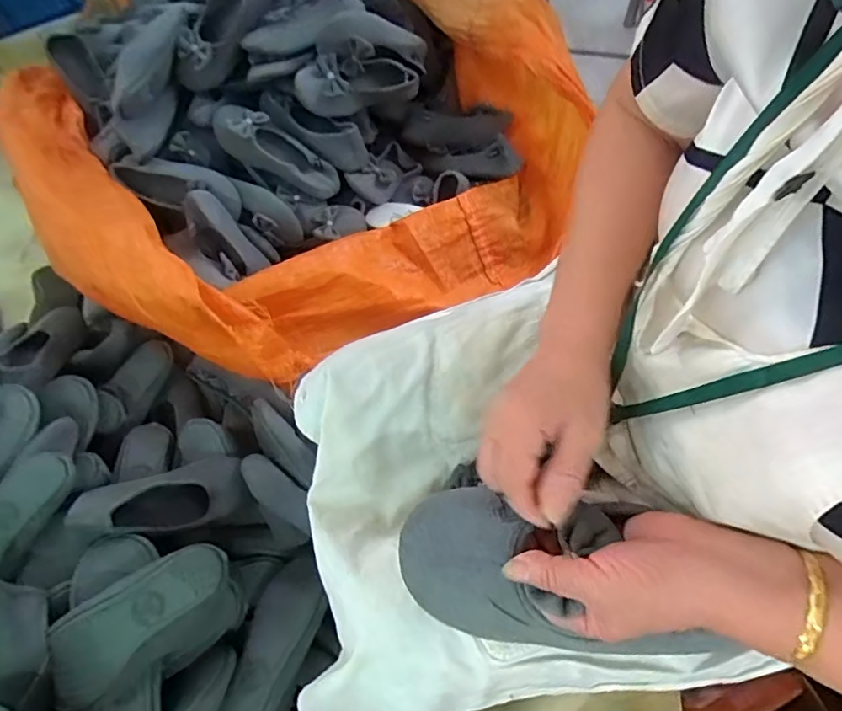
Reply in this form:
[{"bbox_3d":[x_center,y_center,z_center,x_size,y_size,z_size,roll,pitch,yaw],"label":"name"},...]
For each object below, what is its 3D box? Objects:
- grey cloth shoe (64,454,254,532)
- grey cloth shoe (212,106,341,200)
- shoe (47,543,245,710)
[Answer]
[{"bbox_3d":[-0.335,0.187,0.703,0.048,0.217,0.090,-46,63,29],"label":"grey cloth shoe"},{"bbox_3d":[-0.259,-0.365,0.956,0.243,0.050,0.079,32,69,-4],"label":"grey cloth shoe"},{"bbox_3d":[-0.310,0.306,0.611,0.205,0.093,0.111,-28,66,-10],"label":"shoe"}]

